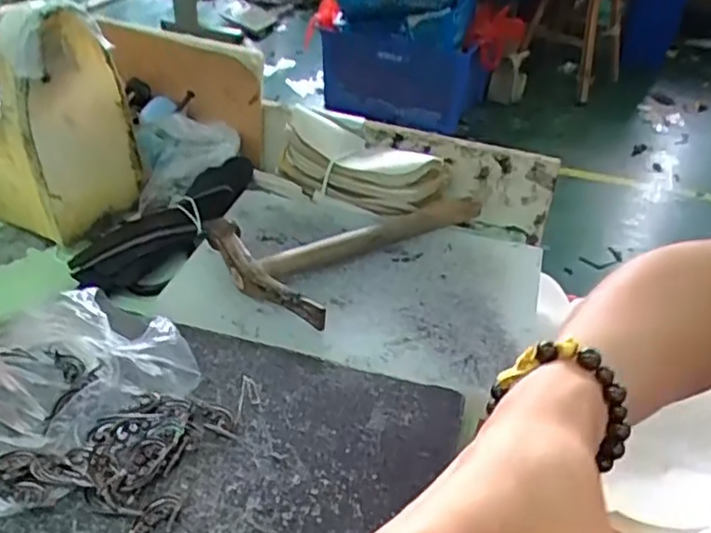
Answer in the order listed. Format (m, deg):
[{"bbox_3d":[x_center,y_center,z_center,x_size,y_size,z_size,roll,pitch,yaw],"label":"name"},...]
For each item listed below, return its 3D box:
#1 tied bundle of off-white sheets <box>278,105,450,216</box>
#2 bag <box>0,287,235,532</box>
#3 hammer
[{"bbox_3d":[0.004,-0.100,0.644,0.162,0.062,0.071,21,41,21],"label":"tied bundle of off-white sheets"},{"bbox_3d":[-0.199,0.082,0.402,0.221,0.071,0.139,5,38,2],"label":"bag"},{"bbox_3d":[-0.007,-0.034,0.596,0.142,0.030,0.245,32,46,32],"label":"hammer"}]

